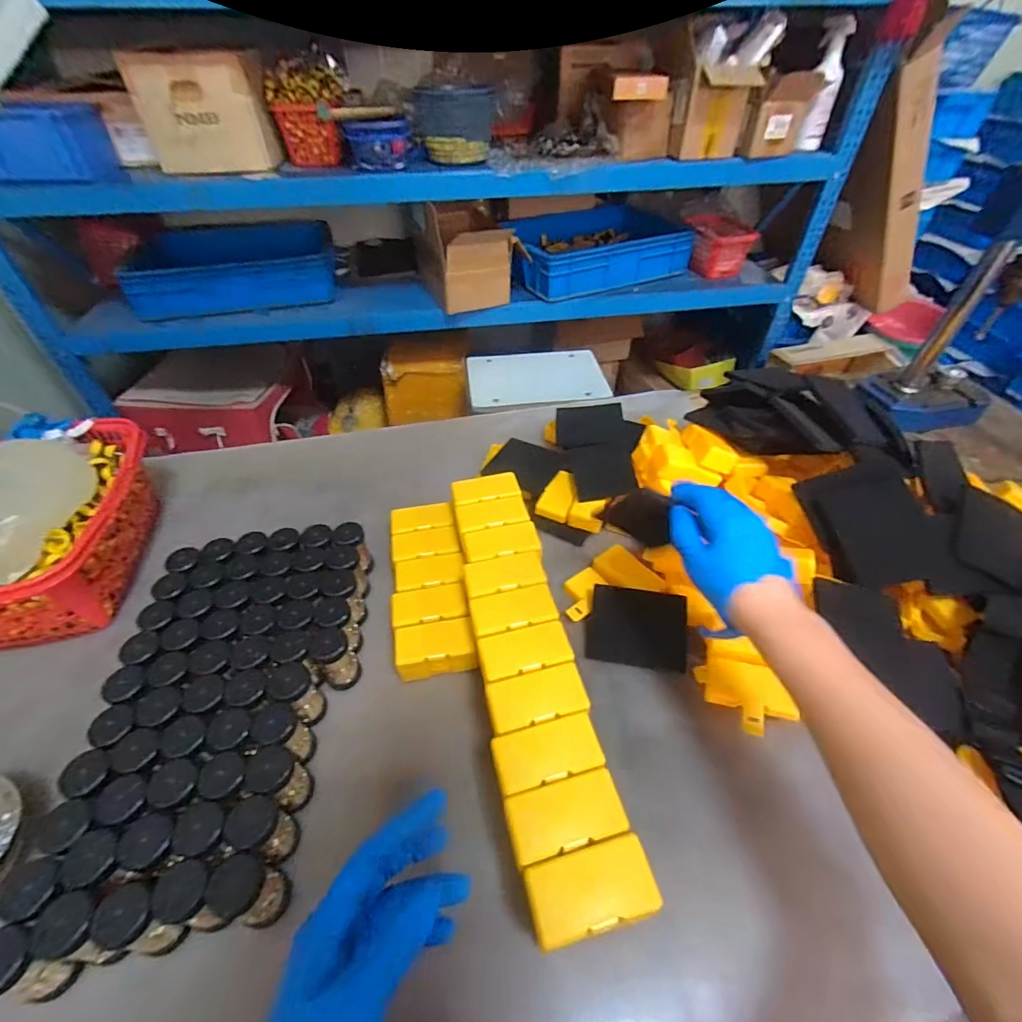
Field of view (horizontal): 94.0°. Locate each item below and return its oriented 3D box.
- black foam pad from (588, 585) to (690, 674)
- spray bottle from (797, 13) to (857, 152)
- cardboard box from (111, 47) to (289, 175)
[{"bbox_3d":[0.134,0.124,0.508,0.101,0.008,0.078,5,86,15],"label":"black foam pad"},{"bbox_3d":[0.725,-0.986,1.111,0.070,0.223,0.090,8,46,9],"label":"spray bottle"},{"bbox_3d":[-0.644,-0.847,1.019,0.246,0.184,0.132,-15,48,-14],"label":"cardboard box"}]

